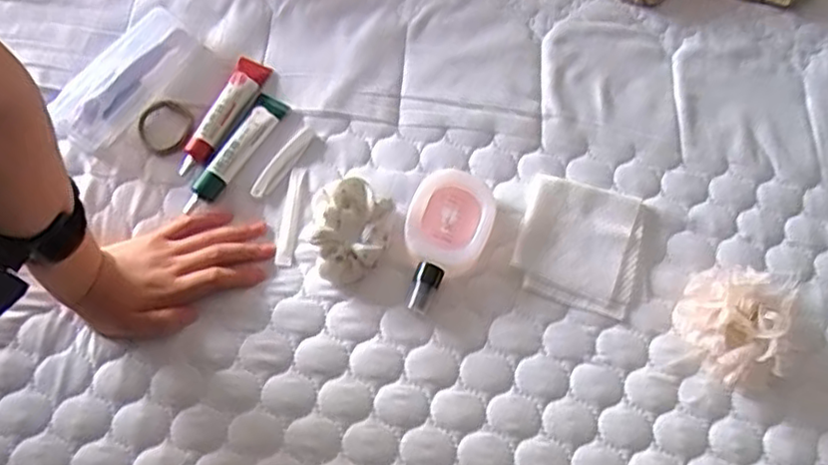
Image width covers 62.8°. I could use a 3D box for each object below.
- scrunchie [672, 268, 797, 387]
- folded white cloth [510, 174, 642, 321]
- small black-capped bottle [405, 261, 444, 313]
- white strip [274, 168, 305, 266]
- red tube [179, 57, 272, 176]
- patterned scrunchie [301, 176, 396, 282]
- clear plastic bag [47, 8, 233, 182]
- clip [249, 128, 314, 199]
[{"bbox_3d":[0.258,0.066,0.540,0.081,0.054,0.098,32,71,9],"label":"scrunchie"},{"bbox_3d":[0.141,0.008,0.580,0.099,0.013,0.110,17,70,4],"label":"folded white cloth"},{"bbox_3d":[0.007,0.046,0.559,0.021,0.015,0.040,26,71,7],"label":"small black-capped bottle"},{"bbox_3d":[-0.108,-0.013,0.591,0.016,0.008,0.090,6,69,0],"label":"white strip"},{"bbox_3d":[-0.170,-0.106,0.613,0.030,0.014,0.126,20,70,5],"label":"red tube"},{"bbox_3d":[-0.056,-0.002,0.565,0.069,0.033,0.081,30,71,9],"label":"patterned scrunchie"},{"bbox_3d":[-0.243,-0.127,0.611,0.115,0.018,0.143,30,71,8],"label":"clear plastic bag"},{"bbox_3d":[-0.119,-0.063,0.605,0.021,0.014,0.078,34,72,10],"label":"clip"}]

